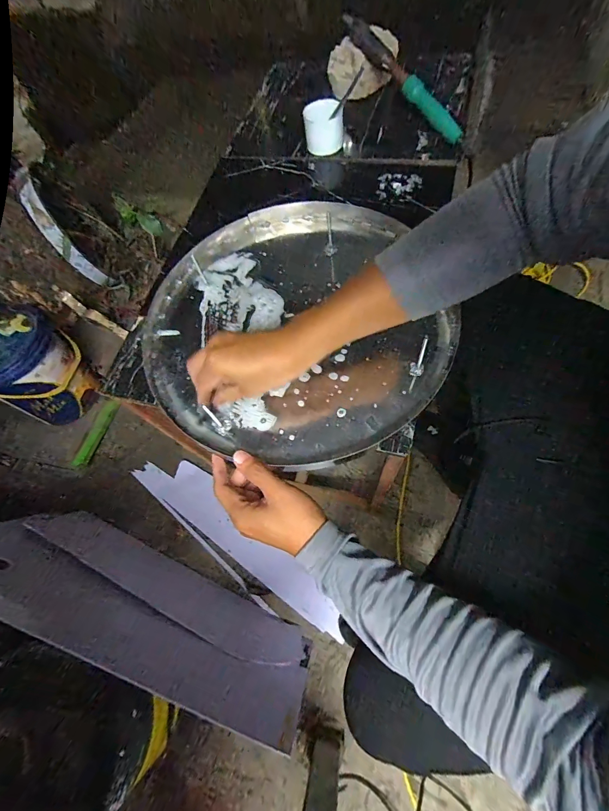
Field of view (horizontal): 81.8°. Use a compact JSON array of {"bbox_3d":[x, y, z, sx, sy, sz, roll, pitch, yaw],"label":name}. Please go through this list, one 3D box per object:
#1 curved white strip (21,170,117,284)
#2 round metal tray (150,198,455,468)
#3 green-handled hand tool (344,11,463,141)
[{"bbox_3d":[-0.635,-0.442,0.938,0.075,0.309,0.076,-45,45,-15],"label":"curved white strip"},{"bbox_3d":[-0.024,-0.112,0.468,0.379,0.038,0.388,-1,66,3],"label":"round metal tray"},{"bbox_3d":[0.159,-0.542,0.577,0.033,0.035,0.295,-33,81,-11],"label":"green-handled hand tool"}]

